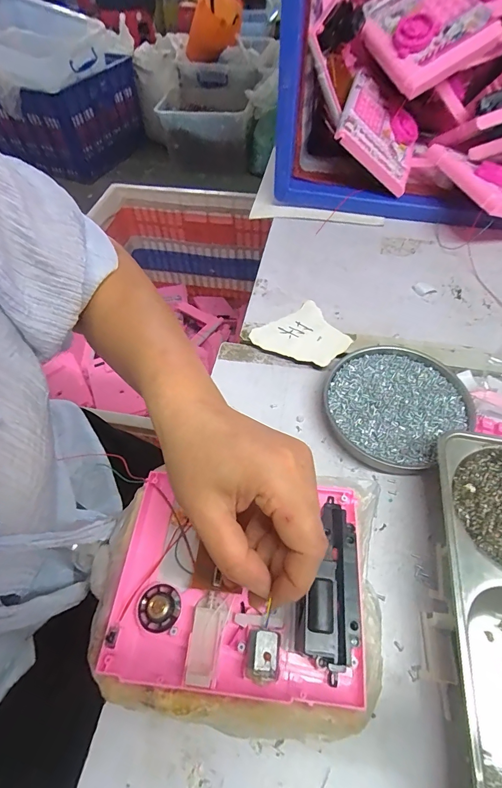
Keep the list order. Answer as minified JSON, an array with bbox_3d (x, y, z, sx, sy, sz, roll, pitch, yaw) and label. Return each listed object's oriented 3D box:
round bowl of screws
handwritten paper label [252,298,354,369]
[{"bbox_3d":[0.140,0.010,0.364,0.130,0.018,0.122,-1,55,2],"label":"round bowl of screws"},{"bbox_3d":[0.059,-0.063,0.421,0.092,0.008,0.086,-30,59,-17],"label":"handwritten paper label"}]

